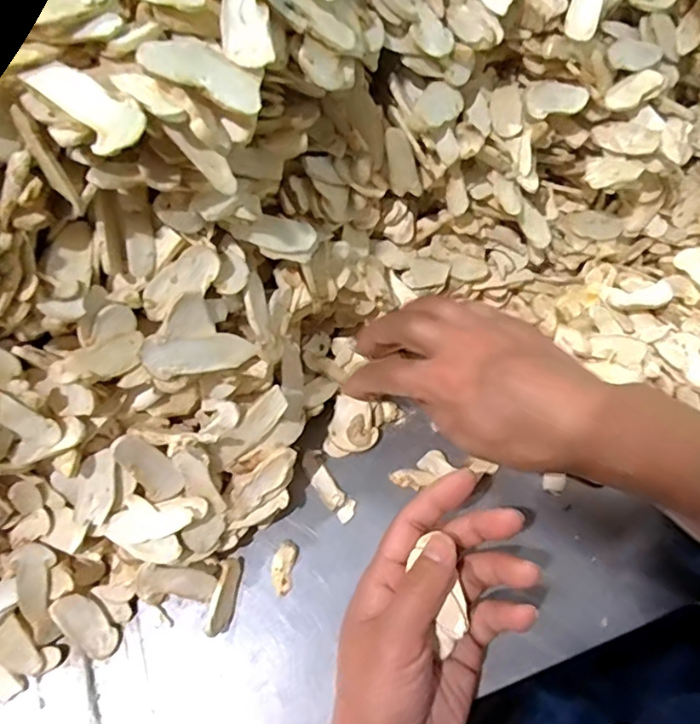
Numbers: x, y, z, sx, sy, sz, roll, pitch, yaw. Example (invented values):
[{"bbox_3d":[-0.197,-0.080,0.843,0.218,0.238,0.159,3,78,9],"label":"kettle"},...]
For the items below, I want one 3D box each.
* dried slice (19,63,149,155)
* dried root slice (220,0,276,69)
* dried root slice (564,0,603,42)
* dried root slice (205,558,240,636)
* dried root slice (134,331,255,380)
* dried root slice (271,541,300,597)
[{"bbox_3d":[-0.107,-0.104,0.226,0.049,0.008,0.024,36,66,0],"label":"dried slice"},{"bbox_3d":[-0.047,-0.153,0.240,0.022,0.047,0.004,-1,17,18],"label":"dried root slice"},{"bbox_3d":[0.149,-0.226,0.349,0.019,0.007,0.044,15,102,6],"label":"dried root slice"},{"bbox_3d":[-0.076,0.141,0.338,0.011,0.009,0.043,8,62,2],"label":"dried root slice"},{"bbox_3d":[-0.080,-0.005,0.297,0.058,0.008,0.022,-6,95,-29],"label":"dried root slice"},{"bbox_3d":[-0.042,0.130,0.354,0.015,0.005,0.032,9,62,3],"label":"dried root slice"}]

